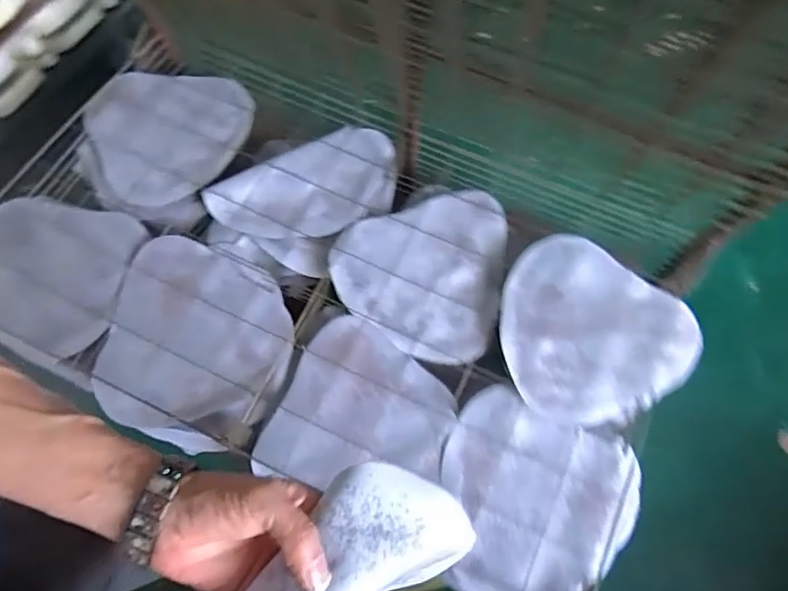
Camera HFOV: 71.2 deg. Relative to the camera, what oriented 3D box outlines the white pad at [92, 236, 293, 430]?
[{"bbox_3d":[-0.336,0.059,0.957,0.302,0.039,0.337,8,65,2],"label":"white pad"}]

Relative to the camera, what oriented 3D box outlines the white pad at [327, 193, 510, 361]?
[{"bbox_3d":[0.046,-0.056,1.025,0.302,0.044,0.330,11,65,3],"label":"white pad"}]

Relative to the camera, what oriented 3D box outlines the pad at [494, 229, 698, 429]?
[{"bbox_3d":[0.334,0.056,0.970,0.334,0.041,0.332,-35,71,-17],"label":"pad"}]

